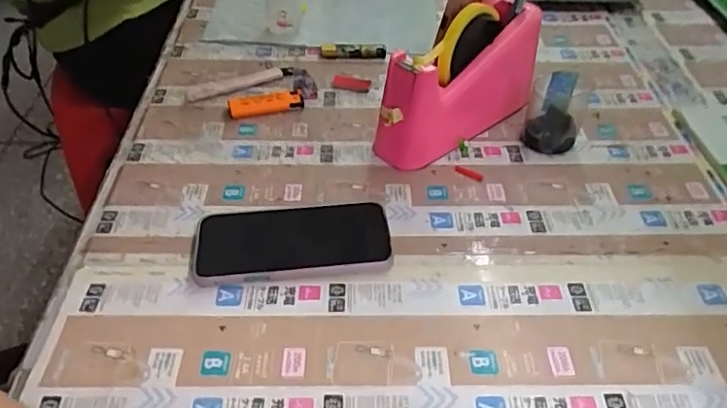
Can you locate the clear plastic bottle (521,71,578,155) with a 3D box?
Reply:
[{"bbox_3d":[0.191,-0.090,0.578,0.050,0.066,0.060,13,49,12],"label":"clear plastic bottle"}]

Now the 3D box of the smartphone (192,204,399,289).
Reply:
[{"bbox_3d":[-0.060,0.030,0.485,0.164,0.012,0.080,-4,40,-4],"label":"smartphone"}]

